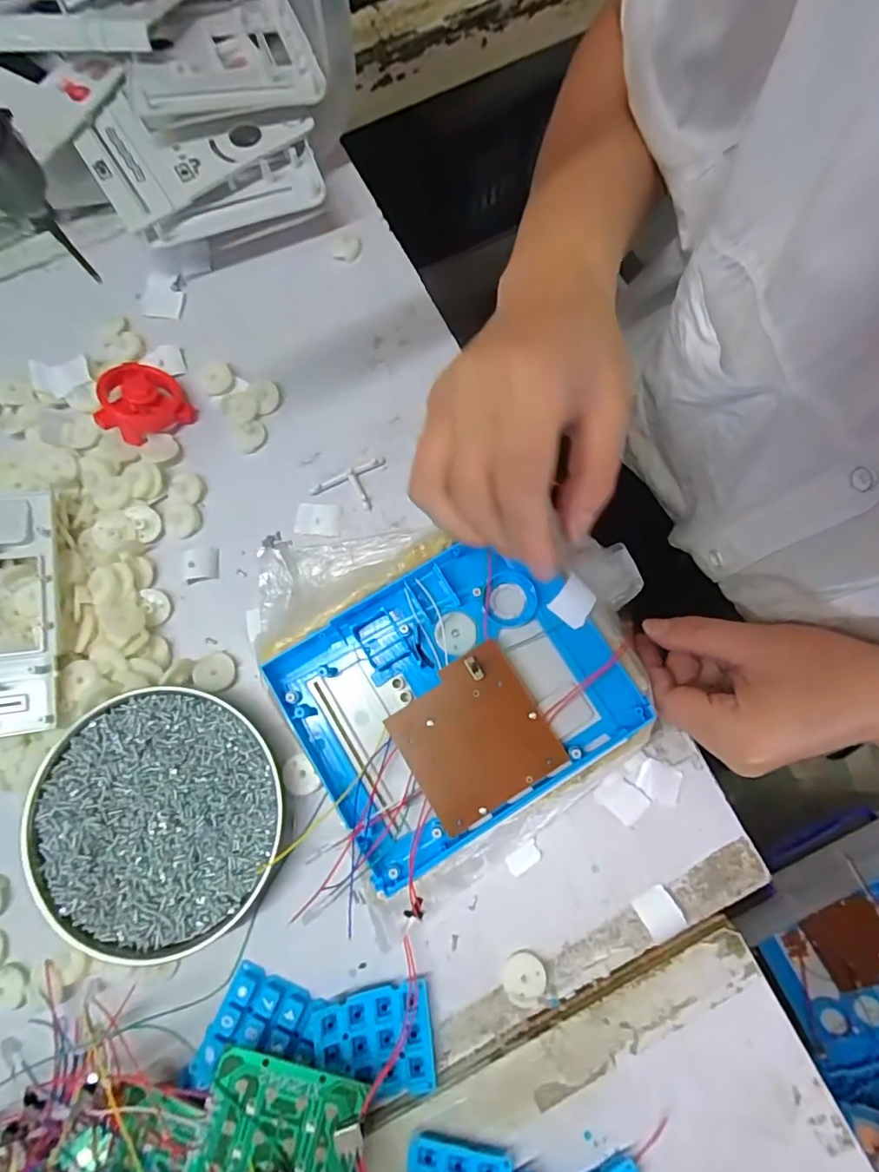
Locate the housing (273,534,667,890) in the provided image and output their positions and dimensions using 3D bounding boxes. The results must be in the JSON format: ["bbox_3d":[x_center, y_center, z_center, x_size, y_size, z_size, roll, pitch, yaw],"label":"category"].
[{"bbox_3d":[0.008,0.055,0.283,0.162,0.021,0.131,-30,79,-7],"label":"housing"}]

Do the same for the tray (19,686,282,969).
[{"bbox_3d":[-0.158,0.129,0.295,0.133,0.019,0.132,0,78,0],"label":"tray"}]

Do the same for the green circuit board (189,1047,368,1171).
[{"bbox_3d":[-0.074,0.252,0.243,0.070,0.007,0.050,13,67,1],"label":"green circuit board"}]

